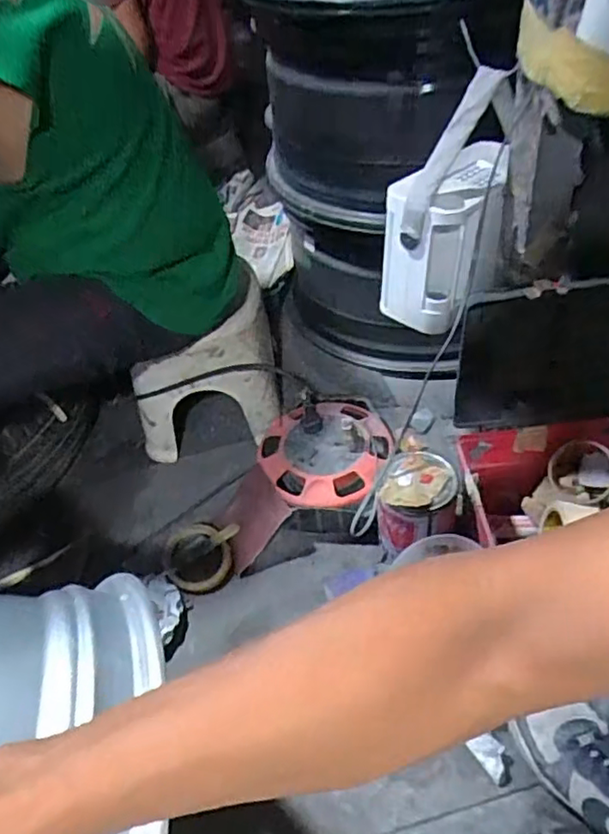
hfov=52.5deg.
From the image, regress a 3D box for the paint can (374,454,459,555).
[{"bbox_3d":[0.151,0.129,0.840,0.099,0.137,0.098,-3,46,4],"label":"paint can"}]

